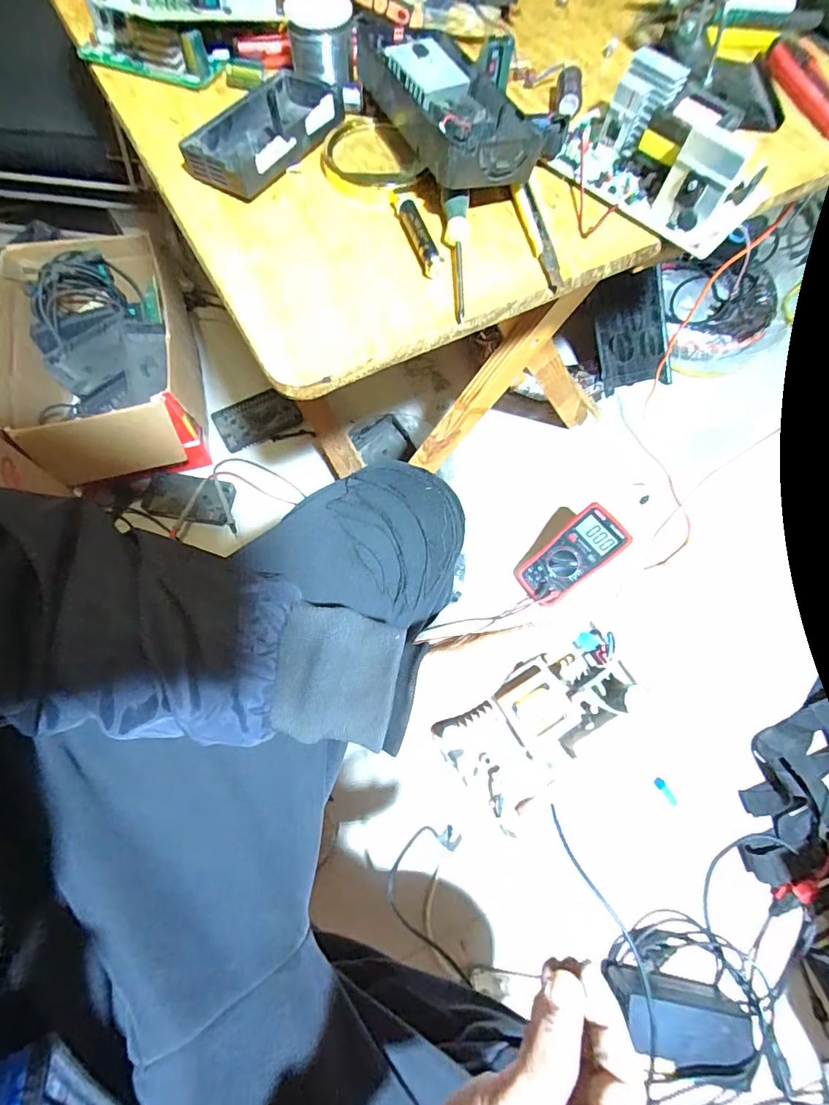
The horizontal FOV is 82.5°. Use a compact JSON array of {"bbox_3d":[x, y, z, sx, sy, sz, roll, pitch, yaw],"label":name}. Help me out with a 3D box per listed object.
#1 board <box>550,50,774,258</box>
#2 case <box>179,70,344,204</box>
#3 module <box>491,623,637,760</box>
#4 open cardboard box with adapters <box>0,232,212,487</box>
[{"bbox_3d":[0.197,-0.322,0.370,0.162,0.056,0.106,38,72,11],"label":"board"},{"bbox_3d":[-0.118,-0.339,0.377,0.078,0.029,0.132,29,71,8],"label":"case"},{"bbox_3d":[0.095,0.088,0.293,0.080,0.023,0.056,-28,73,-12],"label":"module"},{"bbox_3d":[-0.542,-0.323,0.833,0.276,0.189,0.404,-17,71,-9],"label":"open cardboard box with adapters"}]

